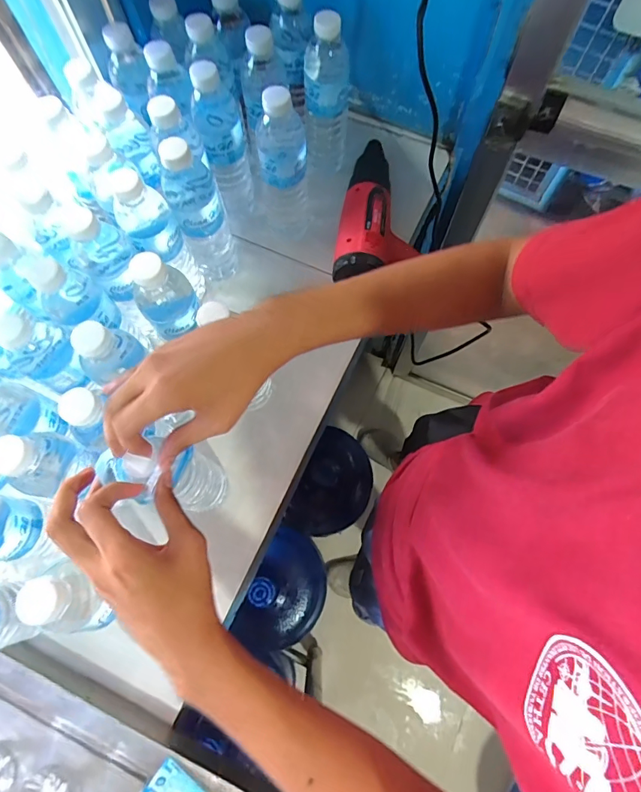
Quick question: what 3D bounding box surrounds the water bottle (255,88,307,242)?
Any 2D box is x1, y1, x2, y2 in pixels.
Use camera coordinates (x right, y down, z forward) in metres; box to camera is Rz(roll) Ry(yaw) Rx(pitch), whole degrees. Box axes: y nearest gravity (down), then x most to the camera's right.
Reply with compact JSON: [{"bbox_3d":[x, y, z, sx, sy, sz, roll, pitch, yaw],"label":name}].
[{"bbox_3d":[-0.050,-0.298,0.570,0.064,0.208,0.073,-11,71,-4],"label":"water bottle"}]

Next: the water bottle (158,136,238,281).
[{"bbox_3d":[-0.148,-0.219,0.551,0.063,0.204,0.056,-16,72,-5],"label":"water bottle"}]

